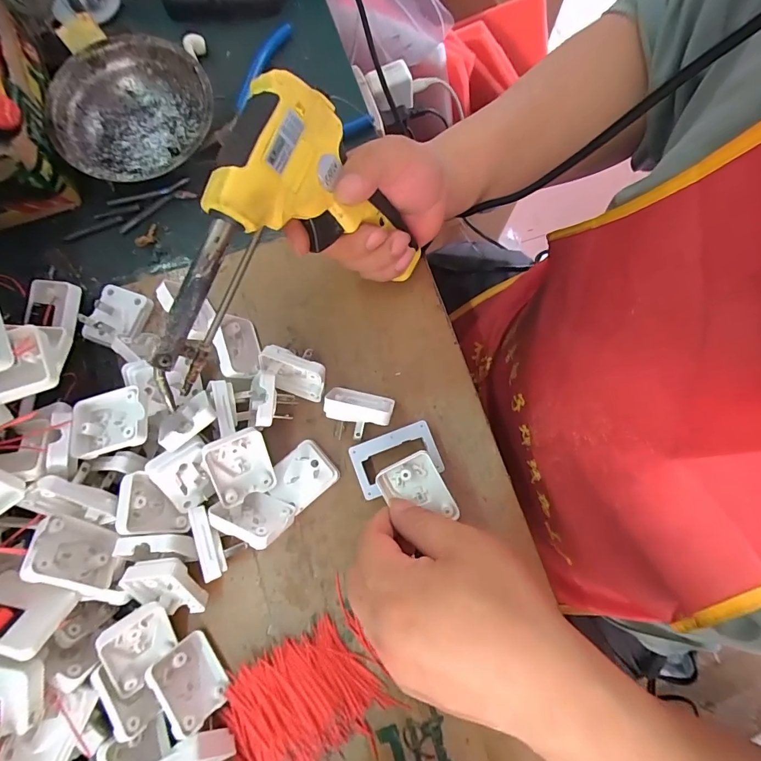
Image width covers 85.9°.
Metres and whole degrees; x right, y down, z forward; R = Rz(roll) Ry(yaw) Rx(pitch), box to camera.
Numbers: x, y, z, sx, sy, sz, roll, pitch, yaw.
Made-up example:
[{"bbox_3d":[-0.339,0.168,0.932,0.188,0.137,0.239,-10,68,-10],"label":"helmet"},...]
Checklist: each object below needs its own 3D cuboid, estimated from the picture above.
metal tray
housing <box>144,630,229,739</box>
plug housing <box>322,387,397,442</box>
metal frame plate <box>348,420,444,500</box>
[{"bbox_3d":[-0.200,-0.217,0.344,0.128,0.041,0.126,-19,79,-2],"label":"metal tray"},{"bbox_3d":[-0.122,0.195,0.264,0.039,0.011,0.047,-25,79,-52],"label":"housing"},{"bbox_3d":[-0.015,0.023,0.298,0.049,0.037,0.039,4,78,1],"label":"plug housing"},{"bbox_3d":[0.011,0.058,0.301,0.061,0.016,0.039,-21,79,-2],"label":"metal frame plate"}]

